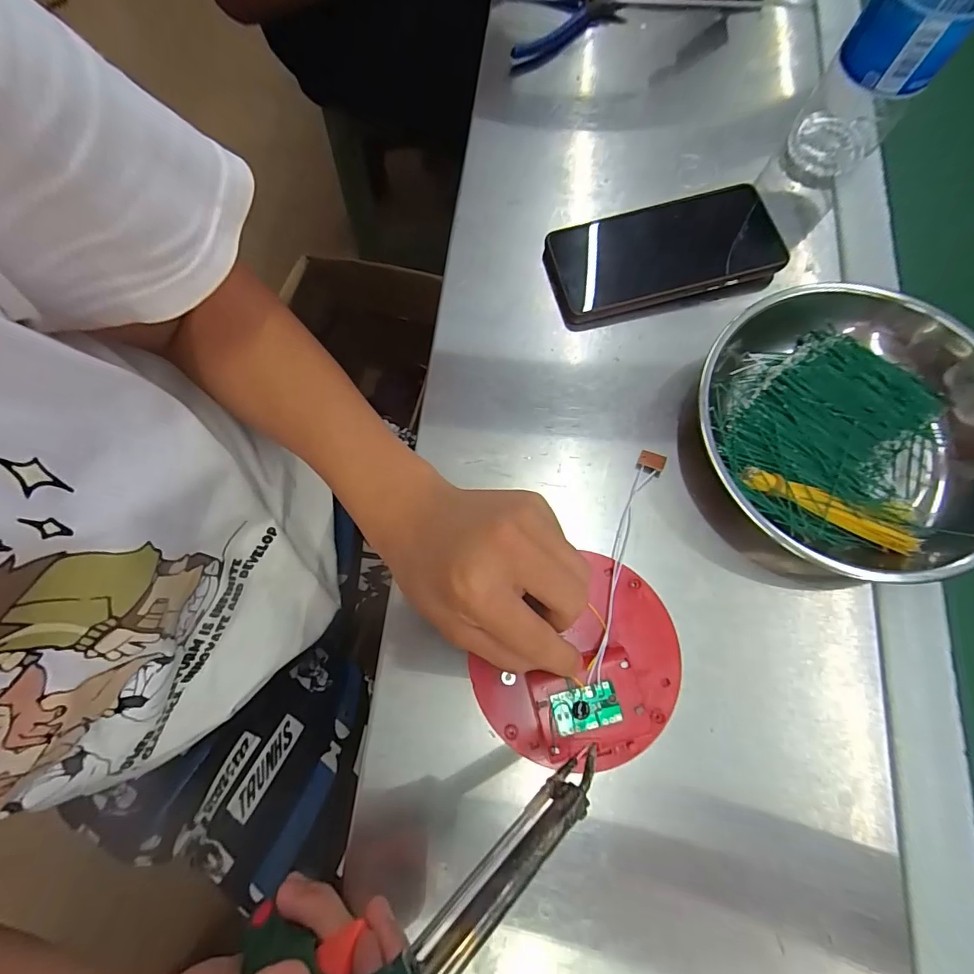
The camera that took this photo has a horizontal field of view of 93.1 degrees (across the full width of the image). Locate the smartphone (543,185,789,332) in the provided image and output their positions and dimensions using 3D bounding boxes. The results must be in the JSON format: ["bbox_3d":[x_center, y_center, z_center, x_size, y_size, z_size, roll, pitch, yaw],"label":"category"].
[{"bbox_3d":[0.129,-0.172,0.341,0.160,0.020,0.078,-13,74,-2],"label":"smartphone"}]

